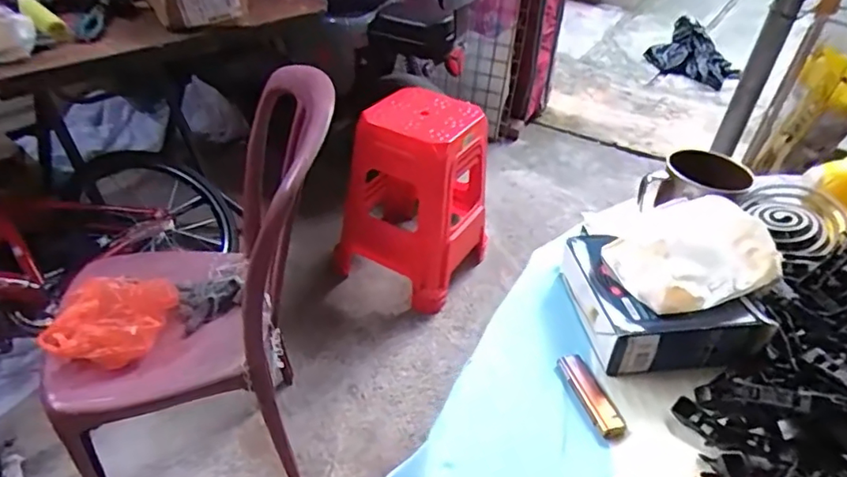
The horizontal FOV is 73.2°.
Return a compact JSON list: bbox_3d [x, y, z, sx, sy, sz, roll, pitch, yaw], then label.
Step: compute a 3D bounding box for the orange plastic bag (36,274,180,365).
[{"bbox_3d":[-0.542,0.139,0.993,0.165,0.052,0.161,4,39,0],"label":"orange plastic bag"}]

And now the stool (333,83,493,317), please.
[{"bbox_3d":[-0.028,-0.124,1.719,0.382,0.531,0.369,24,43,23],"label":"stool"}]

